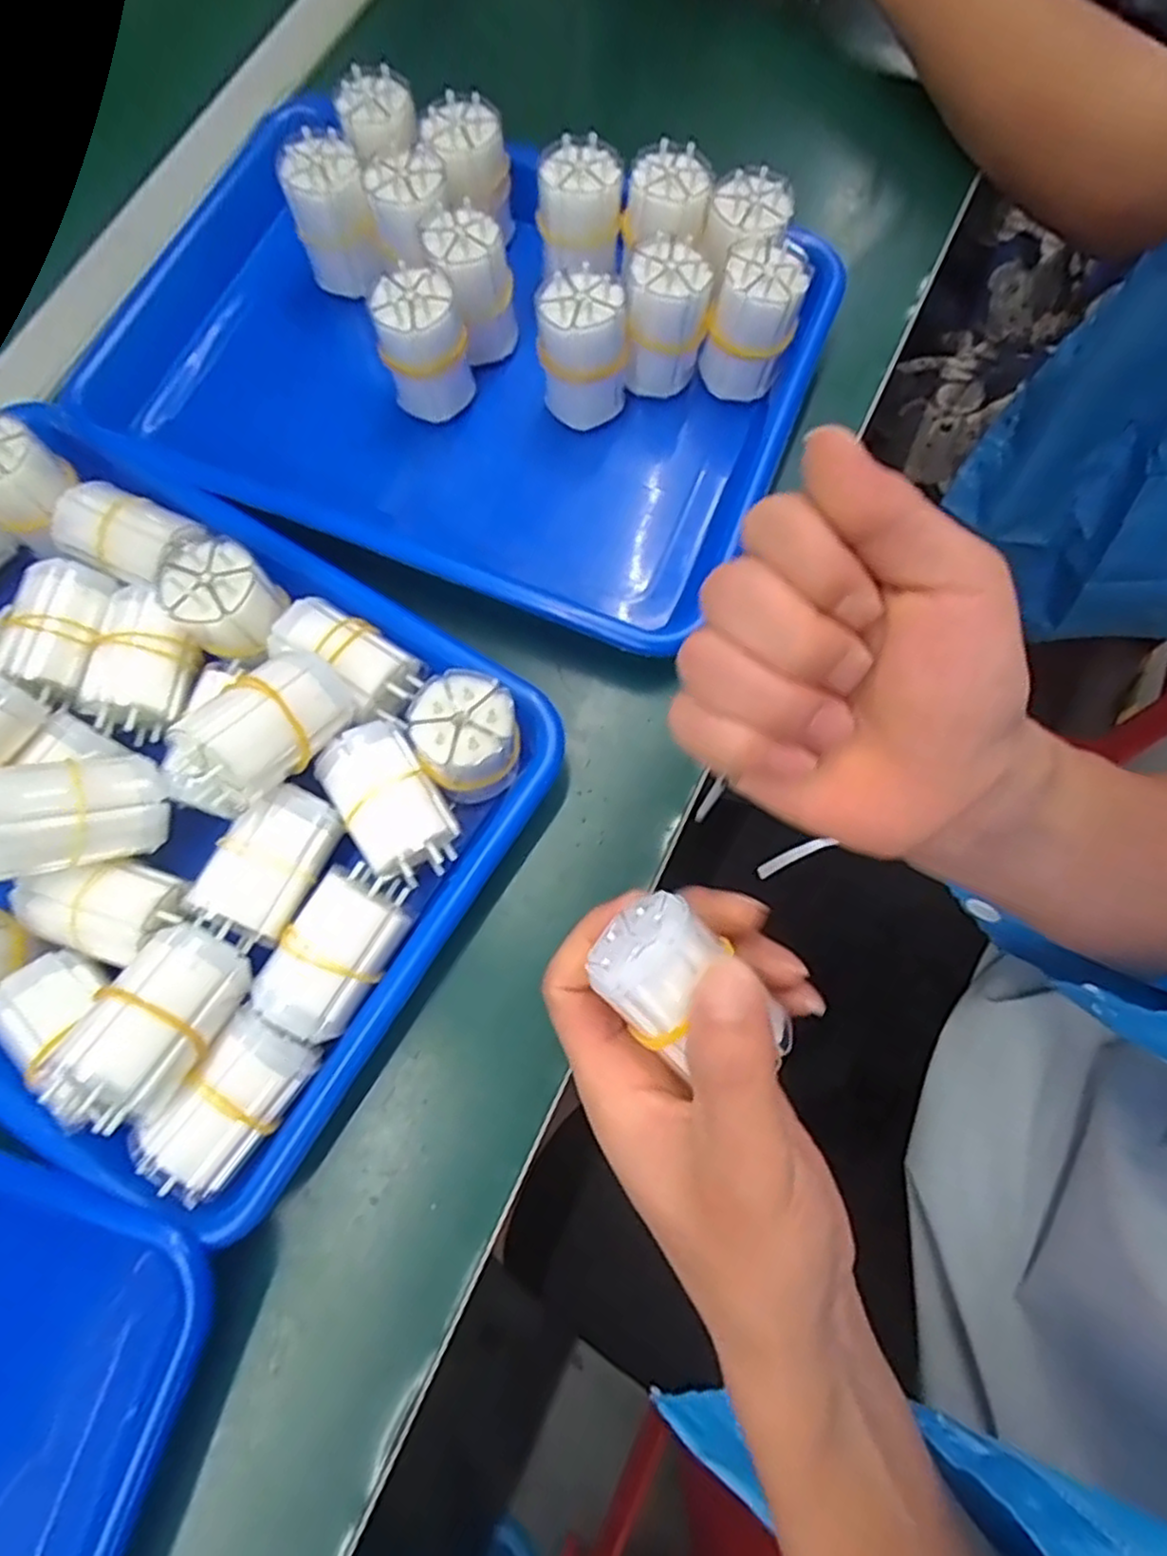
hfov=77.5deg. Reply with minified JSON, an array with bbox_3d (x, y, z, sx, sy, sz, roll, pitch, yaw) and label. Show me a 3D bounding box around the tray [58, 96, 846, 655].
[{"bbox_3d":[-0.064,-0.225,0.376,0.348,0.040,0.268,22,76,8],"label":"tray"}]

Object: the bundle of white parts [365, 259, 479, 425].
[{"bbox_3d":[-0.075,-0.203,0.344,0.038,0.059,0.032,-19,75,-3],"label":"bundle of white parts"}]

